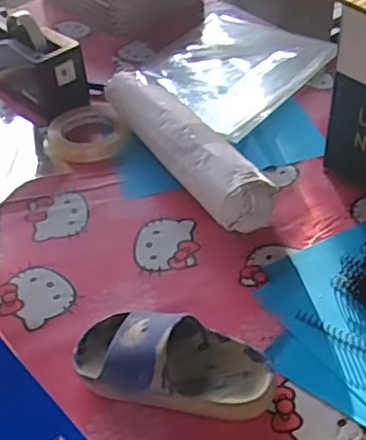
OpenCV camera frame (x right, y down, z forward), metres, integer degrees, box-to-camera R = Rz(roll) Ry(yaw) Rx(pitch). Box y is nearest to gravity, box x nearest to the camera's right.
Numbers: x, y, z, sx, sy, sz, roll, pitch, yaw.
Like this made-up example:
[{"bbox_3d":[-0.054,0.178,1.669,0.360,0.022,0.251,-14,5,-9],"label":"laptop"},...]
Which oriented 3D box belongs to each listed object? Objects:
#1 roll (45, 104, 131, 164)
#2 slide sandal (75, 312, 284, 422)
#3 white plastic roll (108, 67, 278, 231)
[{"bbox_3d":[-0.135,-0.118,0.845,0.108,0.026,0.108,-3,42,2],"label":"roll"},{"bbox_3d":[-0.009,0.121,0.537,0.180,0.058,0.086,6,43,11],"label":"slide sandal"},{"bbox_3d":[-0.004,-0.090,0.758,0.073,0.076,0.303,-25,46,-21],"label":"white plastic roll"}]

